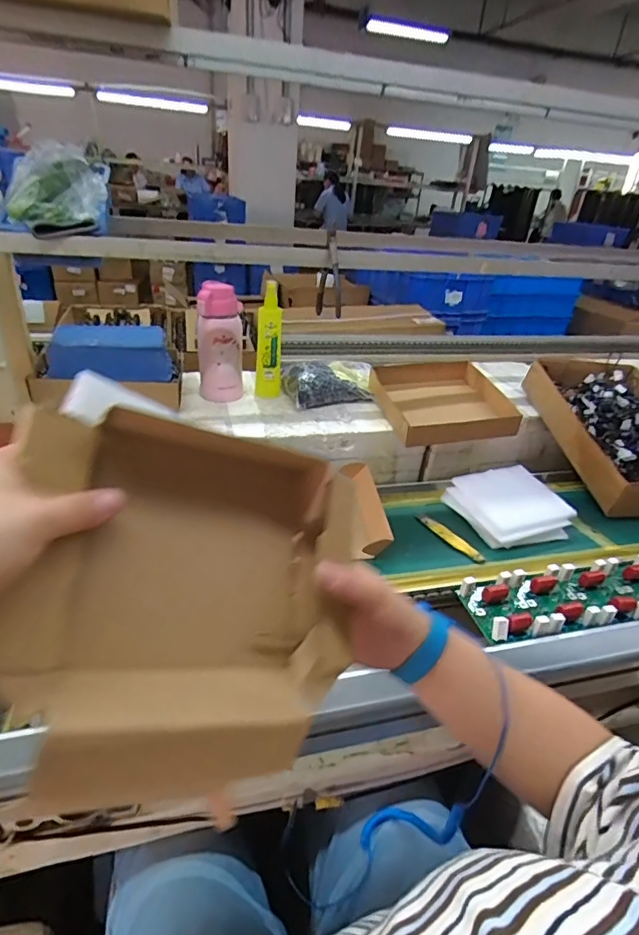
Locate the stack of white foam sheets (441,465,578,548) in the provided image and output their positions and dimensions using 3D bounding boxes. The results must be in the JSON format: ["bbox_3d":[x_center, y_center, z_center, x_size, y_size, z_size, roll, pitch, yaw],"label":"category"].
[{"bbox_3d":[0.285,0.058,0.747,0.160,0.042,0.136,-7,34,-19],"label":"stack of white foam sheets"}]

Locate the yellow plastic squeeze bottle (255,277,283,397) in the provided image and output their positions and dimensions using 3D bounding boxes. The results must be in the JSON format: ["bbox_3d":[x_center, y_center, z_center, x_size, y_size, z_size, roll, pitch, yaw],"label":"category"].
[{"bbox_3d":[-0.091,-0.227,0.911,0.045,0.212,0.031,4,32,-2],"label":"yellow plastic squeeze bottle"}]

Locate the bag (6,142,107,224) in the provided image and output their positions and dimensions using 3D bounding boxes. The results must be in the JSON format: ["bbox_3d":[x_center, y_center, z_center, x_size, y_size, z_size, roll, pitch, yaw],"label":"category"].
[{"bbox_3d":[-0.355,-0.384,0.670,0.118,0.088,0.092,-7,34,-19],"label":"bag"}]

